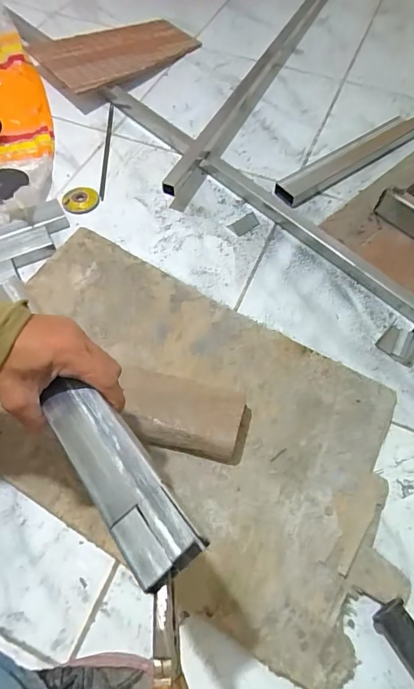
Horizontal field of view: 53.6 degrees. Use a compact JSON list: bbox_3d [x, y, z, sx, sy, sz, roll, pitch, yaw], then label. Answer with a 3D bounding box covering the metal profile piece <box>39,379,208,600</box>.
[{"bbox_3d":[-0.076,0.093,0.323,0.052,0.020,0.200,-35,49,-19],"label":"metal profile piece"}]

